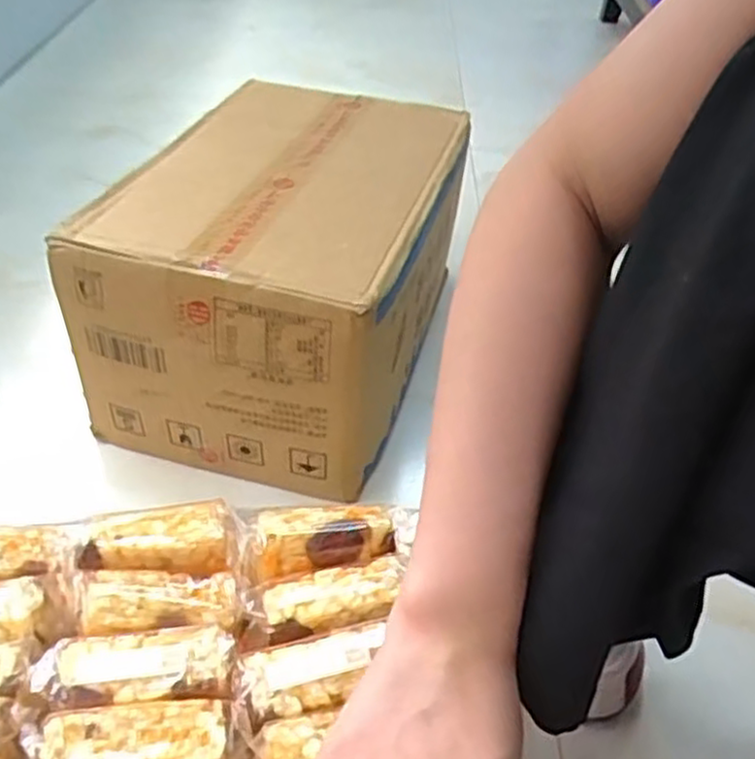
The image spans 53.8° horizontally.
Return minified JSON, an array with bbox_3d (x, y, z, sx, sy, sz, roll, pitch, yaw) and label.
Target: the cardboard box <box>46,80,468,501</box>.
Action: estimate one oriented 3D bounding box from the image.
[{"bbox_3d":[-0.073,-0.119,0.726,0.261,0.190,0.408,15,41,10],"label":"cardboard box"}]

